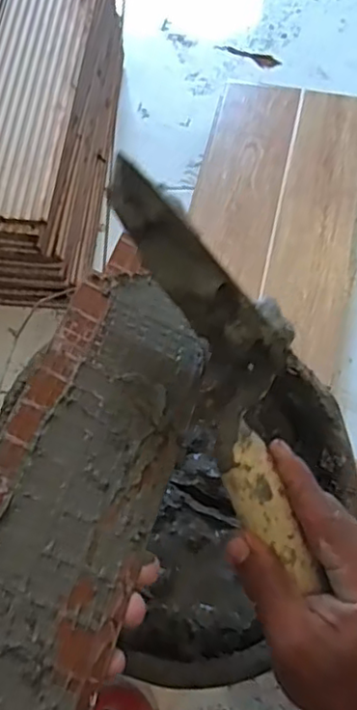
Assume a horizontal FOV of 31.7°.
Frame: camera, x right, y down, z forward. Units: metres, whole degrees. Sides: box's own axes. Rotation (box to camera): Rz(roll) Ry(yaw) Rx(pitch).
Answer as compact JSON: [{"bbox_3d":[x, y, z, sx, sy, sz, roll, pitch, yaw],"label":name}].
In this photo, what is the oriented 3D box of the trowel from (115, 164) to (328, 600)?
[{"bbox_3d":[0.032,0.010,0.341,0.054,0.052,0.241,-21,97,-6],"label":"trowel"}]

